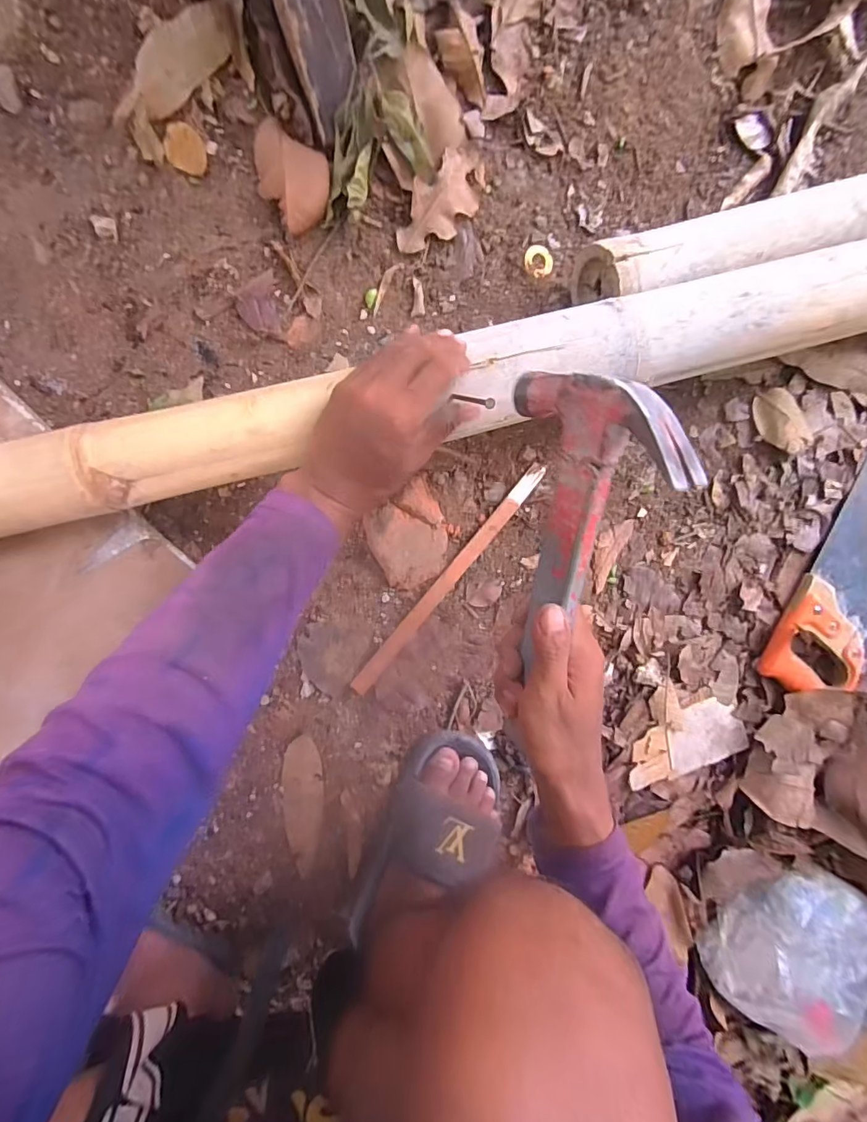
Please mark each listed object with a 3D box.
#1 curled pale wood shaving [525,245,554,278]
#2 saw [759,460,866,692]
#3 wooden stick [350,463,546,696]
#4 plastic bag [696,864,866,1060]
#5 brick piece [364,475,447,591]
[{"bbox_3d":[0.111,-0.314,0.514,0.031,0.004,0.029,38,91,-9],"label":"curled pale wood shaving"},{"bbox_3d":[0.528,-0.058,0.569,0.108,0.042,0.463,23,93,-8],"label":"saw"},{"bbox_3d":[0.016,0.019,0.528,0.019,0.006,0.306,39,91,-9],"label":"wooden stick"},{"bbox_3d":[0.428,0.453,0.566,0.173,0.081,0.191,38,90,-7],"label":"plastic bag"},{"bbox_3d":[-0.023,-0.022,0.507,0.080,0.033,0.095,-27,98,-3],"label":"brick piece"}]

